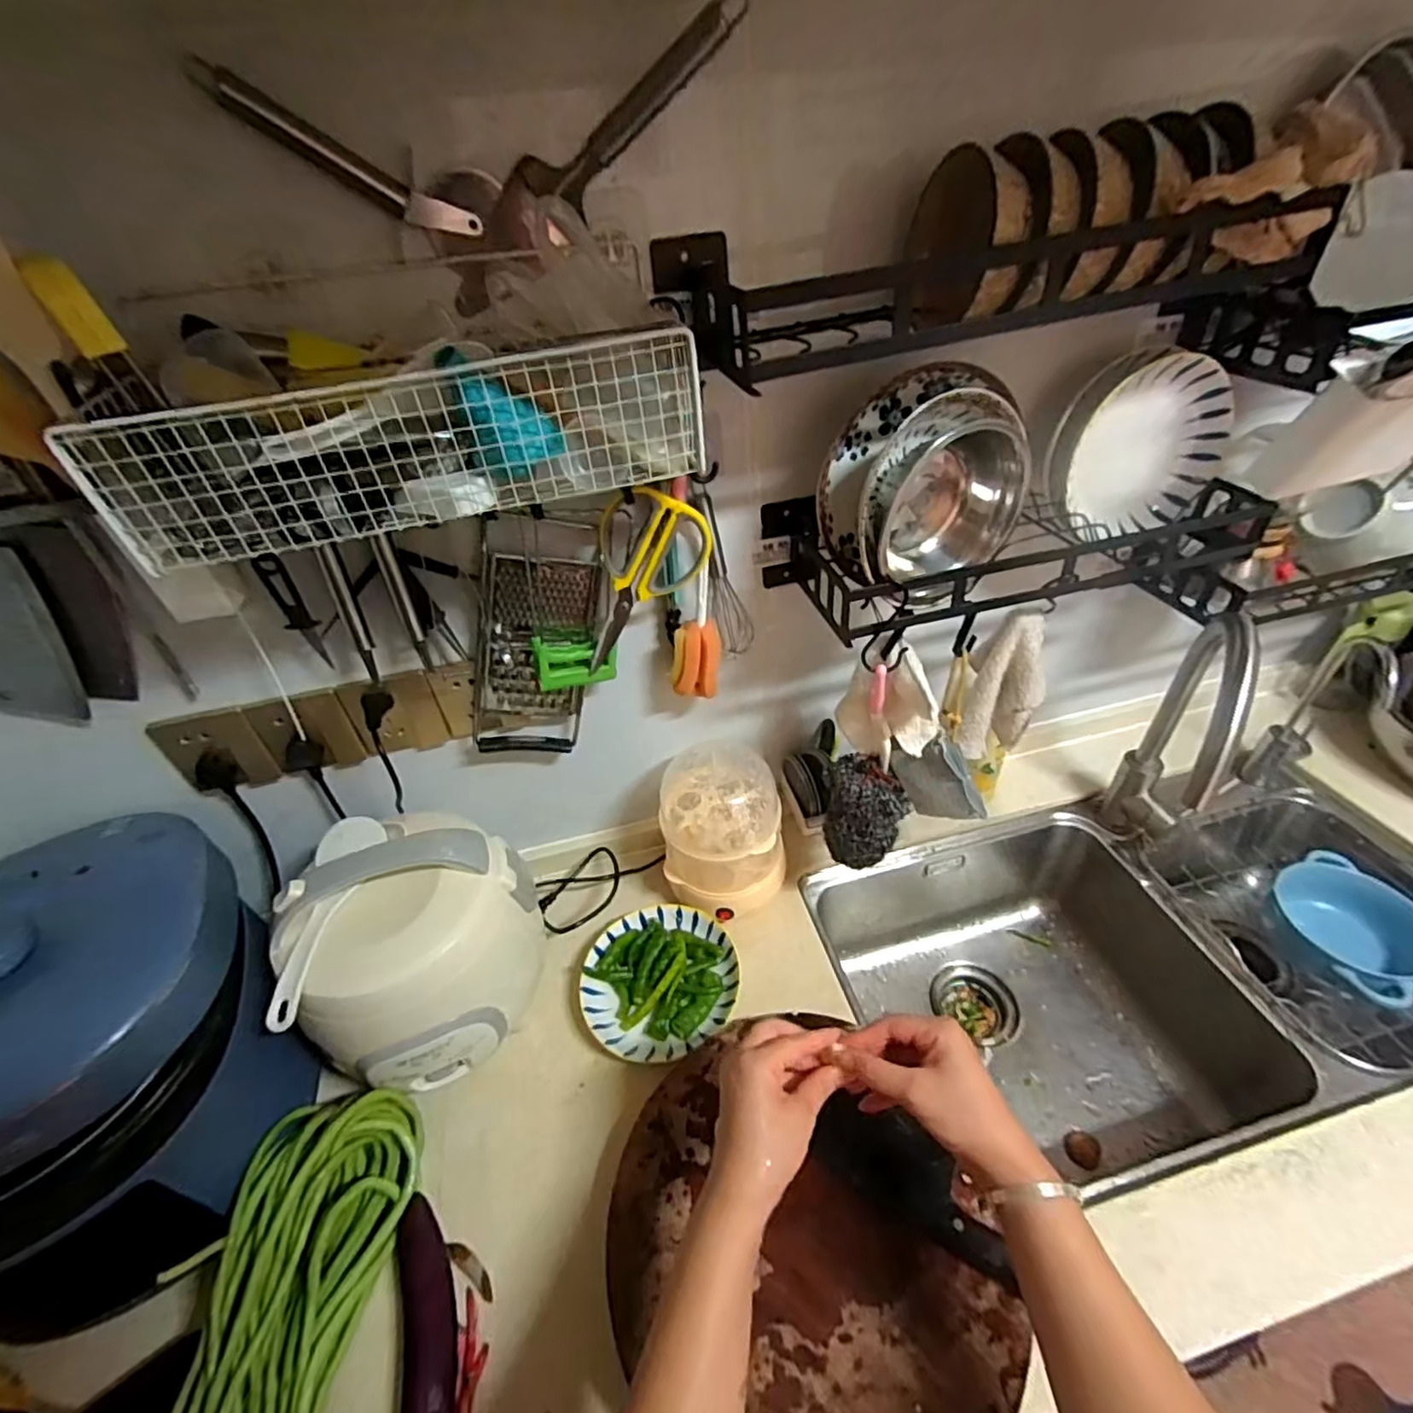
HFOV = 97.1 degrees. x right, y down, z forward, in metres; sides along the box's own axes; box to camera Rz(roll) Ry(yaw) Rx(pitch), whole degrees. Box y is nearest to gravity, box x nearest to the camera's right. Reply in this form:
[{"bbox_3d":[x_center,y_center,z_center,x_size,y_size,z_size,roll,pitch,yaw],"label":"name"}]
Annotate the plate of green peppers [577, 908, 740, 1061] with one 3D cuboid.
[{"bbox_3d":[-0.051,0.299,0.692,0.168,0.028,0.165,-4,39,3],"label":"plate of green peppers"}]

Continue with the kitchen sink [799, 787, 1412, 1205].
[{"bbox_3d":[0.530,0.334,0.800,0.707,0.217,0.416,-12,39,-7],"label":"kitchen sink"}]

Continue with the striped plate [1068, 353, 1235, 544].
[{"bbox_3d":[0.430,-0.247,0.608,0.171,0.147,0.037,-14,40,-9],"label":"striped plate"}]

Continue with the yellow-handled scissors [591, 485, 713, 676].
[{"bbox_3d":[-0.066,-0.114,0.594,0.105,0.179,0.024,16,31,-27],"label":"yellow-handled scissors"}]

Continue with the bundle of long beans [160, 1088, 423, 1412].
[{"bbox_3d":[-0.310,0.486,0.449,0.141,0.101,0.342,-12,39,-6],"label":"bundle of long beans"}]

